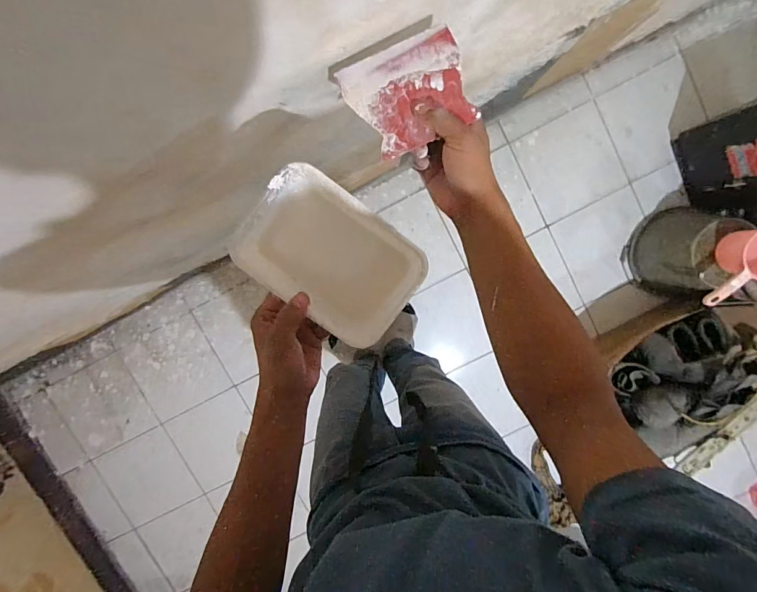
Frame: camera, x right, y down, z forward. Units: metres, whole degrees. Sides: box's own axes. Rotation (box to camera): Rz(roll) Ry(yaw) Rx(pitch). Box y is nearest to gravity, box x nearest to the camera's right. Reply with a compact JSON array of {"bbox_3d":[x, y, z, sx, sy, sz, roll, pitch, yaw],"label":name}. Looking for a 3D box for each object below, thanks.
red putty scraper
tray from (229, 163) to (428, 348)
[{"bbox_3d":[0.032,-0.208,0.410,0.120,0.008,0.105,-24,87,2],"label":"red putty scraper"},{"bbox_3d":[-0.045,-0.037,0.394,0.171,0.036,0.118,37,96,-5],"label":"tray"}]

